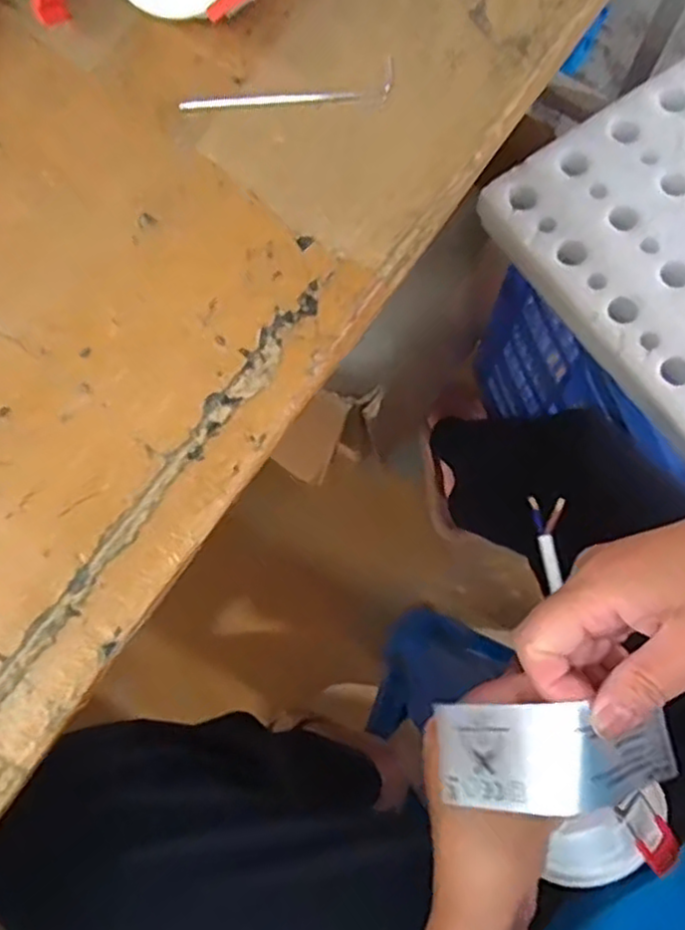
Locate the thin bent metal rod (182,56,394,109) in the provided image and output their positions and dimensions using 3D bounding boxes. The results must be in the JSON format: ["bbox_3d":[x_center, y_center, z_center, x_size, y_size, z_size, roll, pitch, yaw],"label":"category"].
[{"bbox_3d":[-0.022,-0.154,0.282,0.085,0.004,0.018,0,75,1],"label":"thin bent metal rod"}]

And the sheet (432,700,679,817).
[{"bbox_3d":[0.091,0.118,0.283,0.087,0.028,0.039,-3,75,7],"label":"sheet"}]

